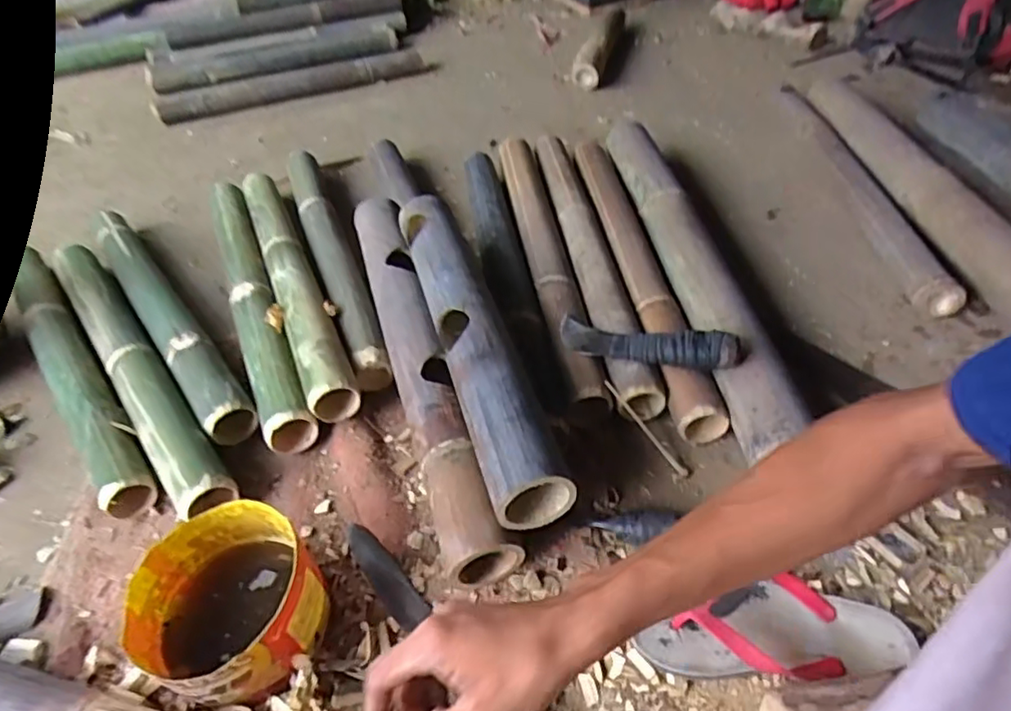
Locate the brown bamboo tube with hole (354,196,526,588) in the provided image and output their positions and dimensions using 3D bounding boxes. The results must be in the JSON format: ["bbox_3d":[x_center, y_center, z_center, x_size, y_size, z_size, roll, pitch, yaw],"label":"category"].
[{"bbox_3d":[-0.110,-0.006,0.772,0.071,0.093,0.605,-17,46,-9],"label":"brown bamboo tube with hole"}]

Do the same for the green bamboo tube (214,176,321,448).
[{"bbox_3d":[-0.373,-0.094,0.901,0.055,0.055,0.595,-22,49,-14],"label":"green bamboo tube"}]

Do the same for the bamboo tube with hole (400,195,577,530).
[{"bbox_3d":[-0.040,-0.032,0.710,0.079,0.073,0.485,-14,45,-9],"label":"bamboo tube with hole"}]

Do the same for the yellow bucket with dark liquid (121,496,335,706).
[{"bbox_3d":[-0.242,0.221,0.555,0.154,0.086,0.141,-4,45,4],"label":"yellow bucket with dark liquid"}]

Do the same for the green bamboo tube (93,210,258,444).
[{"bbox_3d":[-0.510,-0.074,0.910,0.066,0.064,0.637,-33,50,-23],"label":"green bamboo tube"}]

